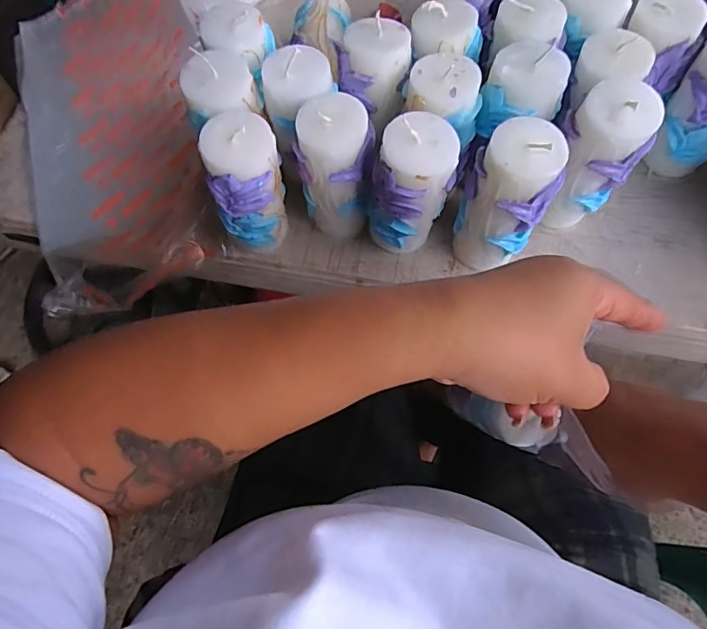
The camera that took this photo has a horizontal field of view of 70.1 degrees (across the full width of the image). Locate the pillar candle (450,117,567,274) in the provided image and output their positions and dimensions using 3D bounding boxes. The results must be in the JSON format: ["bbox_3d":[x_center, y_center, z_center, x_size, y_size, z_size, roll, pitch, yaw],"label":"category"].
[{"bbox_3d":[0.101,-0.074,0.339,0.054,0.107,0.050,-1,66,3],"label":"pillar candle"}]

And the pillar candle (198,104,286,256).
[{"bbox_3d":[-0.073,-0.089,0.359,0.049,0.107,0.045,-1,66,3],"label":"pillar candle"}]

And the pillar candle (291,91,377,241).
[{"bbox_3d":[-0.011,-0.100,0.363,0.050,0.111,0.042,22,69,12],"label":"pillar candle"}]

